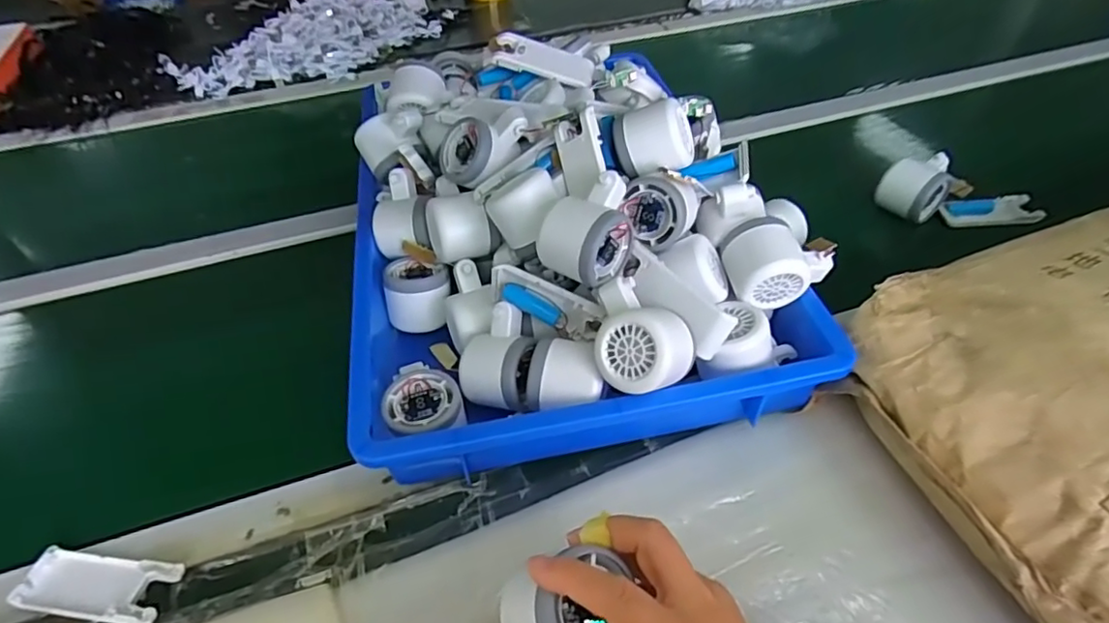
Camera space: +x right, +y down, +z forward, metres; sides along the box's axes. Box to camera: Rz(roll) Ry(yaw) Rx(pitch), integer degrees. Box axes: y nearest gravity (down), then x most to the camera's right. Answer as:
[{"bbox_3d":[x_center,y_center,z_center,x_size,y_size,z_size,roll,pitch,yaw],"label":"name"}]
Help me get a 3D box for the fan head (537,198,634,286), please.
[{"bbox_3d":[0.024,-0.056,0.445,0.055,0.047,0.064,29,54,26],"label":"fan head"}]

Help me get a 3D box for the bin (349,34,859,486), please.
[{"bbox_3d":[0.003,-0.084,0.541,0.364,0.159,0.414,-9,47,-7],"label":"bin"}]

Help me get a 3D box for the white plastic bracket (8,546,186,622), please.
[{"bbox_3d":[-0.306,0.183,0.395,0.100,0.010,0.040,4,47,6],"label":"white plastic bracket"}]

